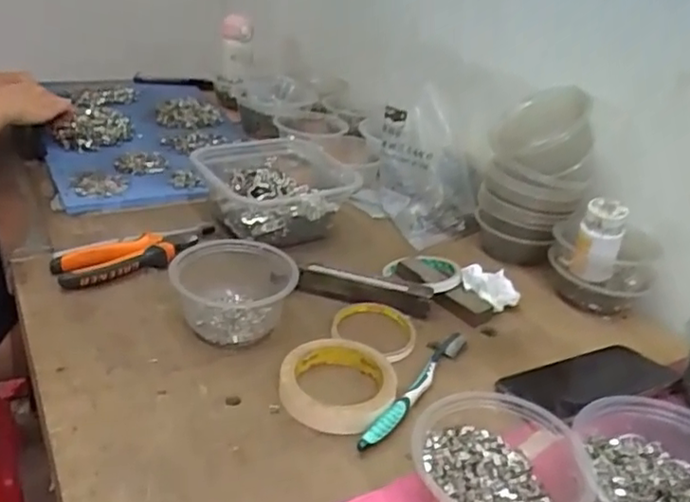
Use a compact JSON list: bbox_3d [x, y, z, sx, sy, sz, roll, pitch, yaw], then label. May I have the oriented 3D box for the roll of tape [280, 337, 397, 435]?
[{"bbox_3d":[-0.006,0.112,0.546,0.096,0.021,0.095,6,29,-3],"label":"roll of tape"}]

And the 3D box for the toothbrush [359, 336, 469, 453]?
[{"bbox_3d":[0.063,0.116,0.557,0.020,0.015,0.182,23,32,26],"label":"toothbrush"}]

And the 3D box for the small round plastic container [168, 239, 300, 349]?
[{"bbox_3d":[-0.113,0.034,0.618,0.102,0.053,0.108,6,29,-3],"label":"small round plastic container"}]

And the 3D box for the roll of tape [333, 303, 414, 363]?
[{"bbox_3d":[0.028,0.080,0.632,0.082,0.016,0.080,6,29,-3],"label":"roll of tape"}]

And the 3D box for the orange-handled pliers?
[{"bbox_3d":[-0.218,-0.002,0.692,0.184,0.026,0.057,-17,37,-37],"label":"orange-handled pliers"}]

